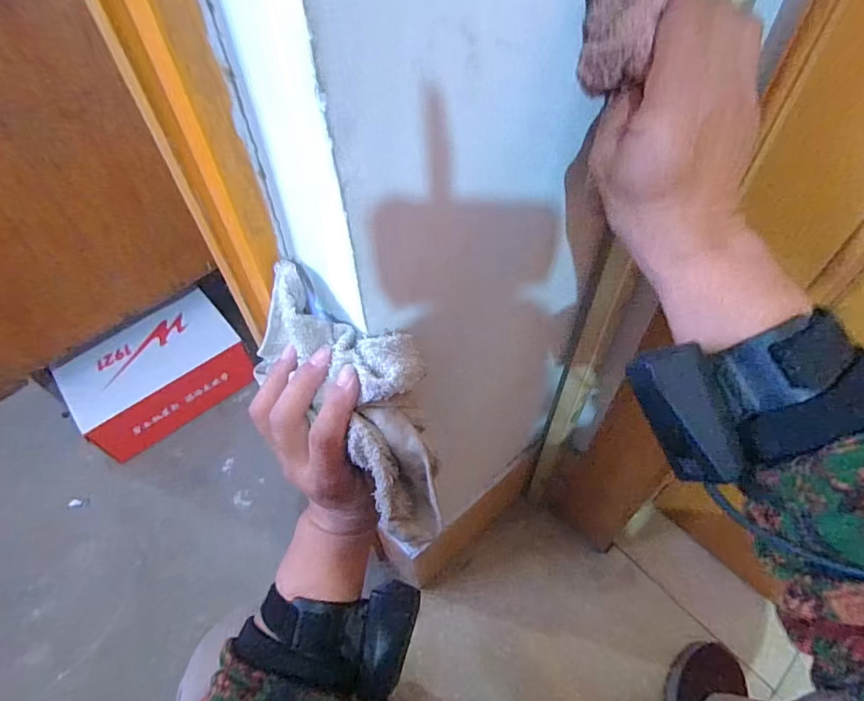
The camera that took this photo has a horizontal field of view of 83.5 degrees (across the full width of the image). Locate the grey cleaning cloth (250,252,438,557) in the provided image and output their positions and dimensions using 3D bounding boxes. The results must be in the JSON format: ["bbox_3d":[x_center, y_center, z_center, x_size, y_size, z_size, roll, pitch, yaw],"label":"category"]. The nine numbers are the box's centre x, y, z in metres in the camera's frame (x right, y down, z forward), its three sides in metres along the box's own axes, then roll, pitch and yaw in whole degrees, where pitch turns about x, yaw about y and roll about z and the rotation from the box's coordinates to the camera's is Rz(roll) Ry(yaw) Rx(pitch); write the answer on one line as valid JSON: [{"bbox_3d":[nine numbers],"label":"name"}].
[{"bbox_3d":[-0.040,0.028,0.286,0.074,0.057,0.177,-29,87,-19],"label":"grey cleaning cloth"}]

